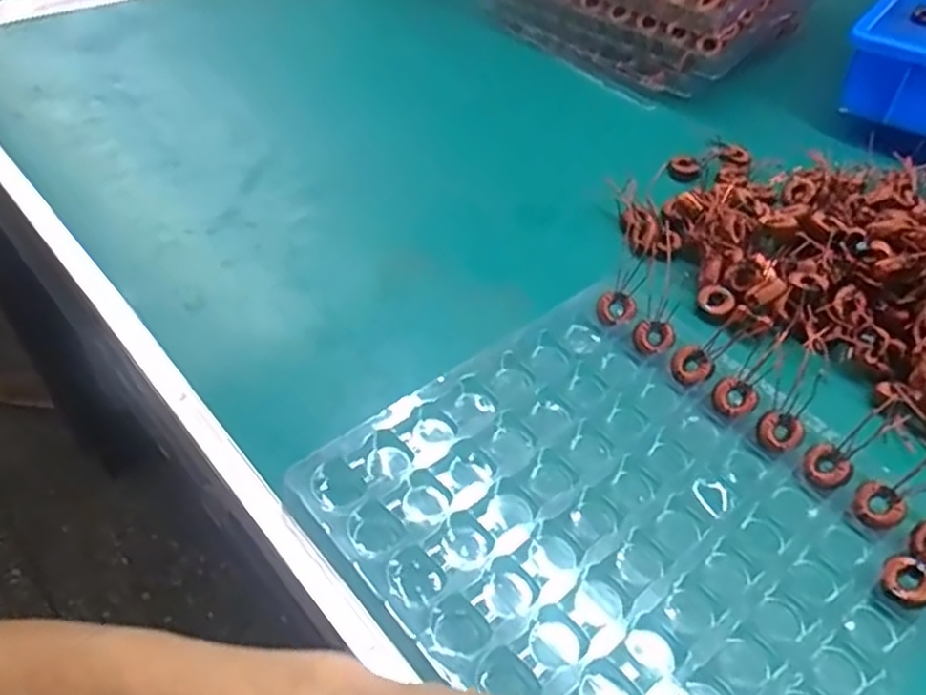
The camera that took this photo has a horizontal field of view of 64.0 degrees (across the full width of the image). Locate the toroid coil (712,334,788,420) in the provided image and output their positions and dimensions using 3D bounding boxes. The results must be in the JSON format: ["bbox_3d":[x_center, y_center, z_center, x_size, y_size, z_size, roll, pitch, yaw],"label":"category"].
[{"bbox_3d":[0.190,0.018,0.487,0.026,0.010,0.069,35,79,27],"label":"toroid coil"}]

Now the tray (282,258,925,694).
[{"bbox_3d":[0.100,0.095,0.419,0.298,0.024,0.278,-32,58,-30],"label":"tray"}]

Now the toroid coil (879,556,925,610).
[{"bbox_3d":[0.242,0.126,0.401,0.026,0.007,0.027,-34,59,-30],"label":"toroid coil"}]

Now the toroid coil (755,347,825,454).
[{"bbox_3d":[0.211,0.035,0.471,0.026,0.009,0.073,28,74,23],"label":"toroid coil"}]

